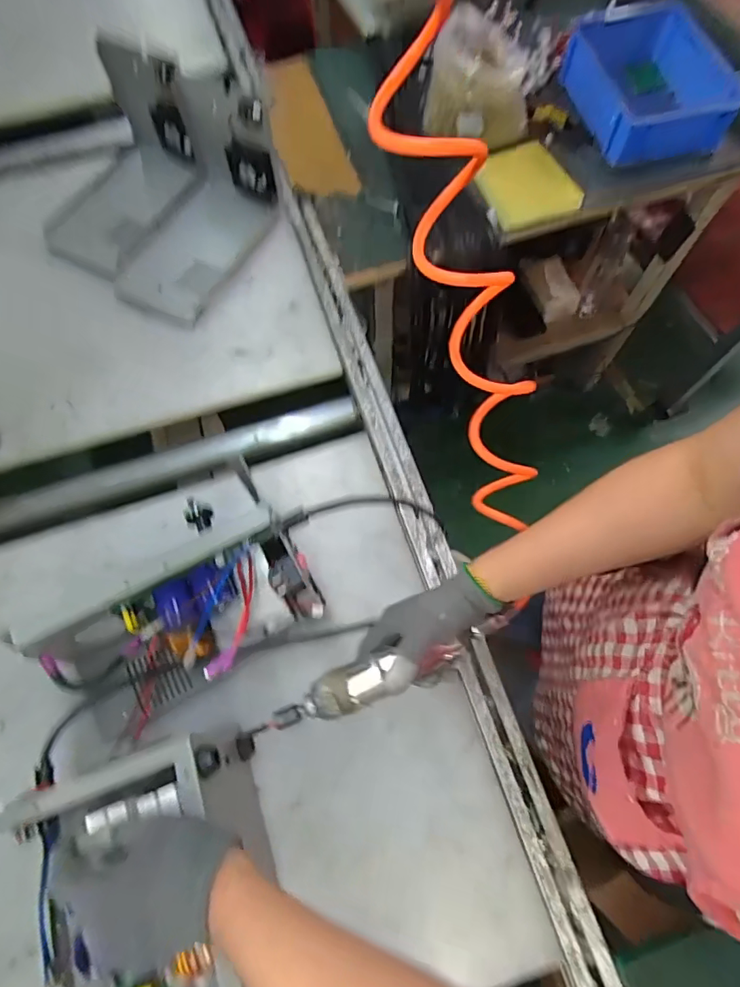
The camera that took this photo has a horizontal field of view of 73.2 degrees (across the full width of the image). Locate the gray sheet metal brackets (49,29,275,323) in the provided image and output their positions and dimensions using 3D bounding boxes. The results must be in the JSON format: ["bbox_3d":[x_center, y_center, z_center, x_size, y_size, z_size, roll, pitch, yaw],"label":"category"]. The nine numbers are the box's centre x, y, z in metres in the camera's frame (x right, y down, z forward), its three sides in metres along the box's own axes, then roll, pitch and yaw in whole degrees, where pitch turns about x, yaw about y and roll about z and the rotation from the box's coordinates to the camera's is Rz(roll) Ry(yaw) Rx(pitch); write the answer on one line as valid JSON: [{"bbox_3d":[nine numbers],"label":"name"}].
[{"bbox_3d":[-0.348,-0.483,0.760,0.360,0.161,0.301,32,72,14],"label":"gray sheet metal brackets"}]

